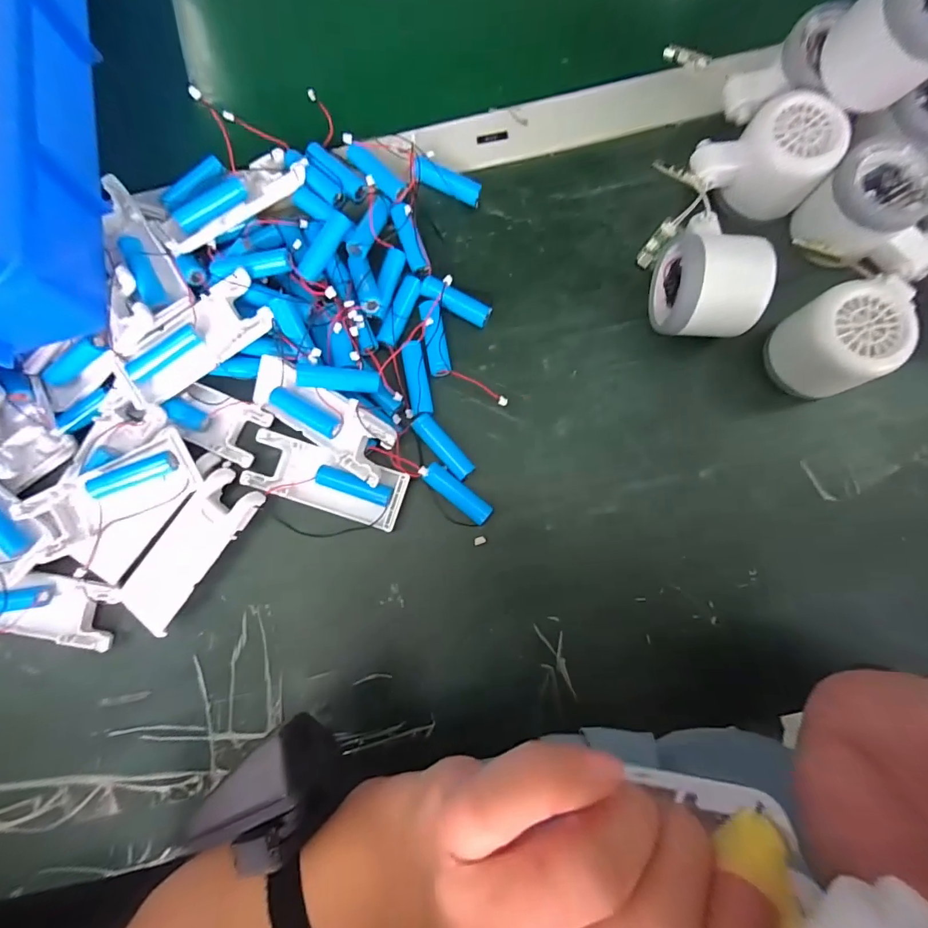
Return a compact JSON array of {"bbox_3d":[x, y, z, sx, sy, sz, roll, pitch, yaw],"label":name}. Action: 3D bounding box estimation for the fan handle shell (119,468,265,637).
[{"bbox_3d":[-0.174,0.053,0.293,0.040,0.018,0.101,34,84,5],"label":"fan handle shell"}]

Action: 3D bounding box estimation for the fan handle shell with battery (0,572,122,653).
[{"bbox_3d":[-0.273,0.090,0.294,0.102,0.016,0.040,11,83,3],"label":"fan handle shell with battery"}]

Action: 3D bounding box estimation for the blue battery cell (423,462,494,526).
[{"bbox_3d":[-0.003,0.020,0.300,0.049,0.017,0.015,39,85,6],"label":"blue battery cell"}]

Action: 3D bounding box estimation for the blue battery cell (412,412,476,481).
[{"bbox_3d":[-0.014,-0.011,0.305,0.015,0.012,0.051,-40,83,-4],"label":"blue battery cell"}]

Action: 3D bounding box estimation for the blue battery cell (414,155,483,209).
[{"bbox_3d":[-0.011,-0.197,0.319,0.048,0.011,0.014,18,83,-17],"label":"blue battery cell"}]

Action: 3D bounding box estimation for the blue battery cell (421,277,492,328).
[{"bbox_3d":[-0.006,-0.112,0.317,0.051,0.014,0.016,29,84,5],"label":"blue battery cell"}]

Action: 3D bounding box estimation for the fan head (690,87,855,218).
[{"bbox_3d":[0.199,-0.197,0.304,0.076,0.052,0.059,-24,82,-2],"label":"fan head"}]

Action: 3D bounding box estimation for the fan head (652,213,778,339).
[{"bbox_3d":[0.155,-0.122,0.290,0.053,0.061,0.080,4,82,2],"label":"fan head"}]

